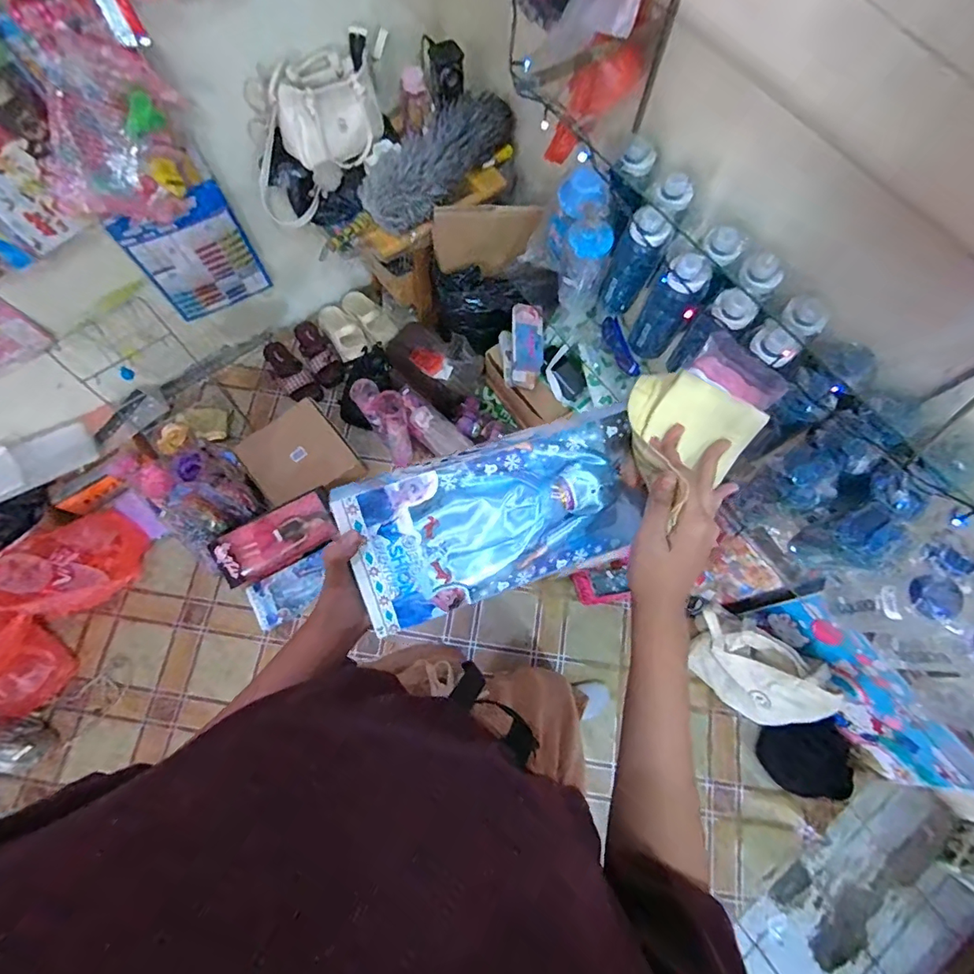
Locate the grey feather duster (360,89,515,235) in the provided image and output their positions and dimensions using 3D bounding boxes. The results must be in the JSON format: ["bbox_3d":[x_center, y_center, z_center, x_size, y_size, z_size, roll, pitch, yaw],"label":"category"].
[{"bbox_3d":[-0.113,-0.728,1.086,0.140,0.100,0.386,40,76,11],"label":"grey feather duster"}]

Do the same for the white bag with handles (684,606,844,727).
[{"bbox_3d":[0.639,0.450,1.208,0.284,0.240,0.174,30,74,8],"label":"white bag with handles"}]

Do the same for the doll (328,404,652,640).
[{"bbox_3d":[0.021,0.022,0.427,0.269,0.044,0.129,-21,107,-17],"label":"doll"}]

